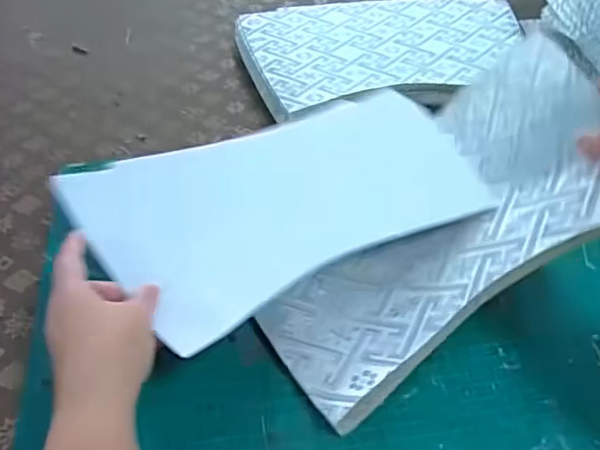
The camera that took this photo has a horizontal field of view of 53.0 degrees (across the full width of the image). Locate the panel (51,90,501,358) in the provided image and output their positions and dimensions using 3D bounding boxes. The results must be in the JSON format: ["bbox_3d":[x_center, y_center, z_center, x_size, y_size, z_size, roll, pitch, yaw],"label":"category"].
[{"bbox_3d":[-0.015,-0.023,0.498,0.310,0.032,0.187,-22,50,-19],"label":"panel"}]

